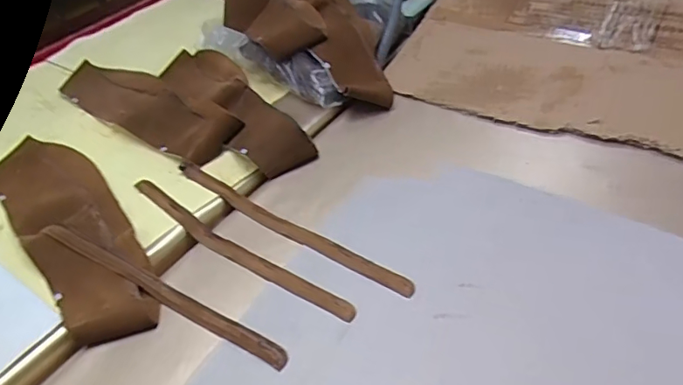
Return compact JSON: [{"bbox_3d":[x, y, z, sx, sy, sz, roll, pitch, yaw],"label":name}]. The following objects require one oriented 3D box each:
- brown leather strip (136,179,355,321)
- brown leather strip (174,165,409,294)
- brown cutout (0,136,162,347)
[{"bbox_3d":[-0.117,0.052,0.543,0.315,0.007,0.024,26,52,29],"label":"brown leather strip"},{"bbox_3d":[-0.063,0.034,0.562,0.316,0.010,0.021,25,51,28],"label":"brown leather strip"},{"bbox_3d":[-0.300,0.025,0.579,0.103,0.021,0.362,-32,50,-25],"label":"brown cutout"}]

